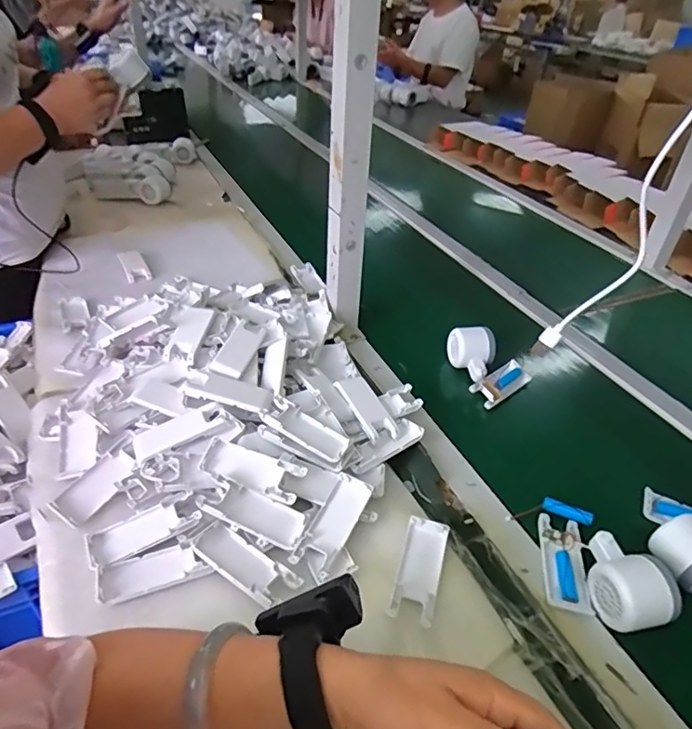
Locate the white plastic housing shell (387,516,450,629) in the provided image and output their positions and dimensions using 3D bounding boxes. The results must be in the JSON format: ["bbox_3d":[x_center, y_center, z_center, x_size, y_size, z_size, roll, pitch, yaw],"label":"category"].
[{"bbox_3d":[0.069,0.191,0.486,0.038,0.012,0.105,13,38,12],"label":"white plastic housing shell"}]

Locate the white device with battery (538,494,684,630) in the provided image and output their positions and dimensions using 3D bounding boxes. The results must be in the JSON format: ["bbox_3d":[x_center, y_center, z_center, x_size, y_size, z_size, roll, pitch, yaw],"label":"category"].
[{"bbox_3d":[0.246,0.183,0.498,0.100,0.048,0.131,9,38,7],"label":"white device with battery"}]

